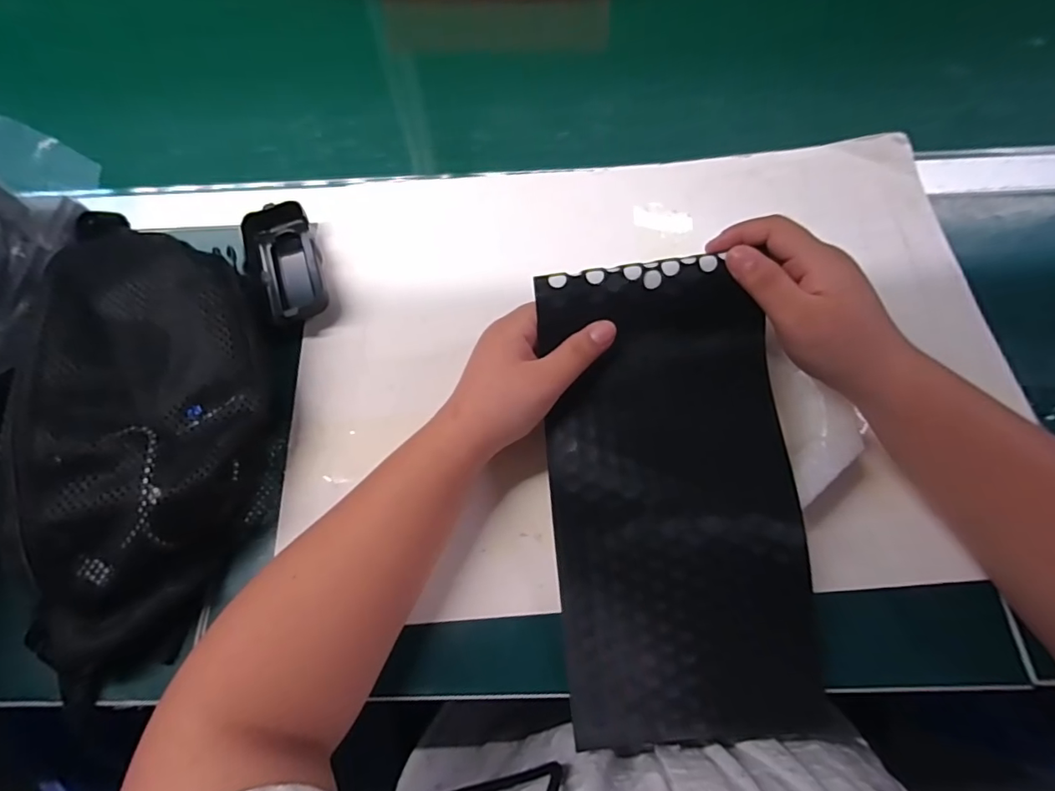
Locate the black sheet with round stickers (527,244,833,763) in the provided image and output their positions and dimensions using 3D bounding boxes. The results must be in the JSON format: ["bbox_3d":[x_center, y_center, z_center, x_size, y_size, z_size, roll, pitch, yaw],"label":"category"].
[{"bbox_3d":[0.080,0.055,0.277,0.131,0.023,0.257,-6,81,7],"label":"black sheet with round stickers"}]

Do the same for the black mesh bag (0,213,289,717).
[{"bbox_3d":[-0.225,0.018,0.307,0.124,0.080,0.282,-9,66,-2],"label":"black mesh bag"}]

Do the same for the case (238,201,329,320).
[{"bbox_3d":[-0.185,-0.098,0.386,0.051,0.026,0.110,-22,67,-7],"label":"case"}]

